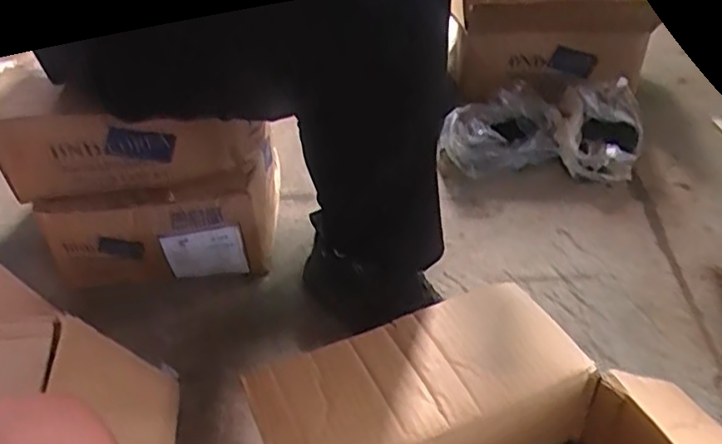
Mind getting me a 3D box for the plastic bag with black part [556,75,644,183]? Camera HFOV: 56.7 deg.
[{"bbox_3d":[0.395,-0.160,1.104,0.135,0.115,0.180,12,42,20],"label":"plastic bag with black part"}]

